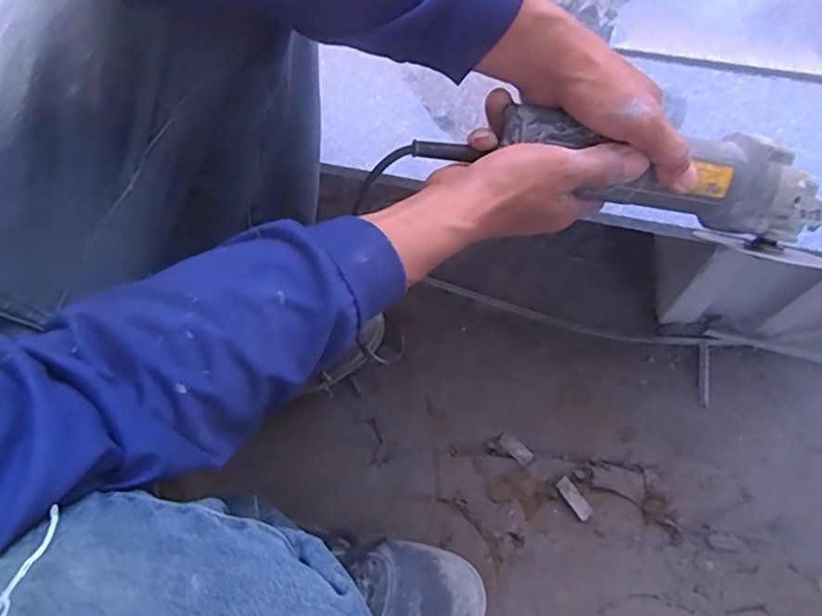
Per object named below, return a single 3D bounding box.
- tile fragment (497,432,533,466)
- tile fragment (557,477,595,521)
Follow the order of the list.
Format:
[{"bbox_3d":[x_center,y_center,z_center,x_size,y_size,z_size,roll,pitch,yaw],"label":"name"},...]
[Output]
[{"bbox_3d":[0.116,0.156,0.639,0.040,0.005,0.018,40,72,20],"label":"tile fragment"},{"bbox_3d":[0.173,0.203,0.611,0.017,0.013,0.045,-33,67,-12],"label":"tile fragment"}]

